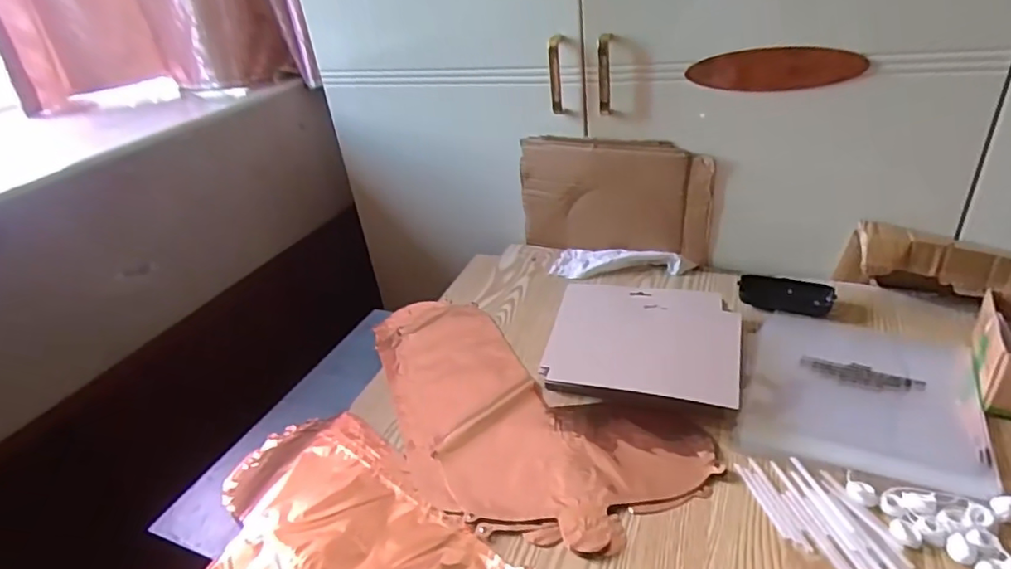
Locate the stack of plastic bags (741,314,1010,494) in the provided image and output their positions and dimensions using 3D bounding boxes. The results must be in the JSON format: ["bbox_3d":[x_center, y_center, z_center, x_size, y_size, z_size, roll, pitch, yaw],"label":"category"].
[{"bbox_3d":[0.362,0.105,0.591,0.206,0.011,0.227,8,35,24],"label":"stack of plastic bags"}]

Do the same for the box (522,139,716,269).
[{"bbox_3d":[0.154,-0.122,0.836,0.273,0.176,0.026,11,36,27],"label":"box"}]

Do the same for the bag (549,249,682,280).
[{"bbox_3d":[0.159,-0.033,0.837,0.178,0.026,0.073,7,34,22],"label":"bag"}]

